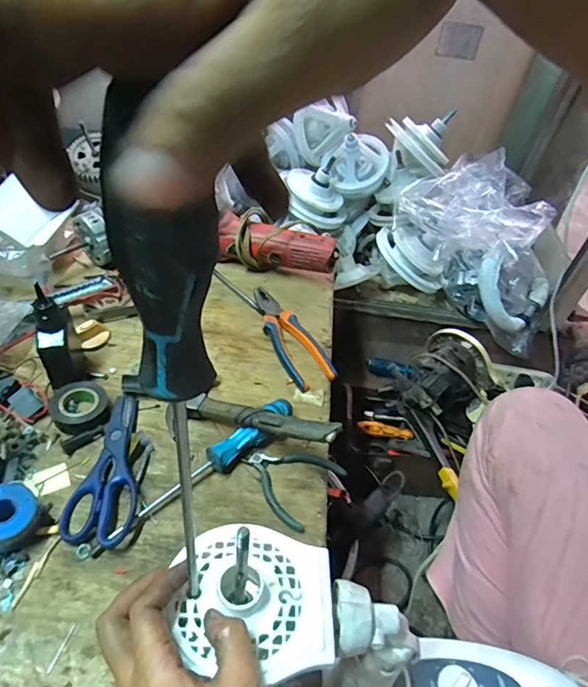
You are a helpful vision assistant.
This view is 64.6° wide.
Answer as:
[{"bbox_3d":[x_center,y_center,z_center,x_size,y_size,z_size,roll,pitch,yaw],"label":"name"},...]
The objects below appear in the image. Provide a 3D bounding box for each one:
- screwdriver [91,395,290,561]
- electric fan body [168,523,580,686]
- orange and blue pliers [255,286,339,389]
[{"bbox_3d":[-0.100,0.132,0.496,0.245,0.036,0.030,-28,56,-29],"label":"screwdriver"},{"bbox_3d":[0.081,0.256,0.374,0.371,0.107,0.094,39,43,-22],"label":"electric fan body"},{"bbox_3d":[-0.009,-0.015,0.656,0.058,0.018,0.186,-18,51,-22],"label":"orange and blue pliers"}]

